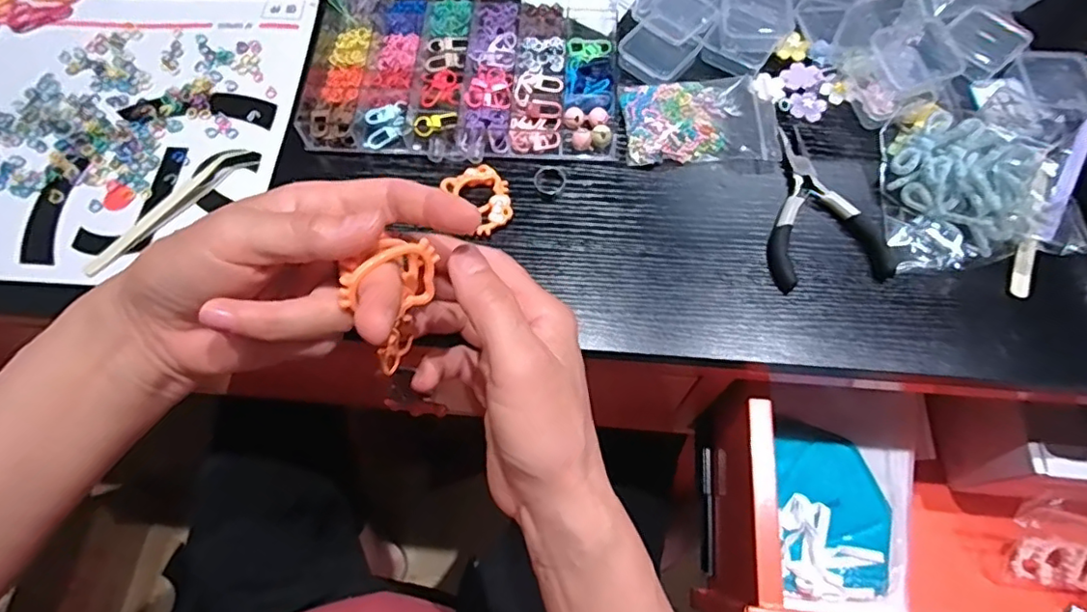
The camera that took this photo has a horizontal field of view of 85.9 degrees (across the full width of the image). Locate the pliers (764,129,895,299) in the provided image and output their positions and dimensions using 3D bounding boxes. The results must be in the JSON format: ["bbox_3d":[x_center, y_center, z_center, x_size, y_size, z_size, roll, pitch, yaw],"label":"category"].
[{"bbox_3d":[0.168,-0.064,0.363,0.069,0.006,0.109,-6,69,-1],"label":"pliers"}]

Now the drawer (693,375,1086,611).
[{"bbox_3d":[0.327,0.156,0.395,0.413,0.156,0.187,6,69,4],"label":"drawer"}]

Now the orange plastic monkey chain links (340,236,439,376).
[{"bbox_3d":[-0.067,-0.001,0.267,0.020,0.067,0.051,35,74,14],"label":"orange plastic monkey chain links"}]

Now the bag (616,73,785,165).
[{"bbox_3d":[0.104,-0.124,0.387,0.103,0.013,0.063,-3,69,1],"label":"bag"}]

